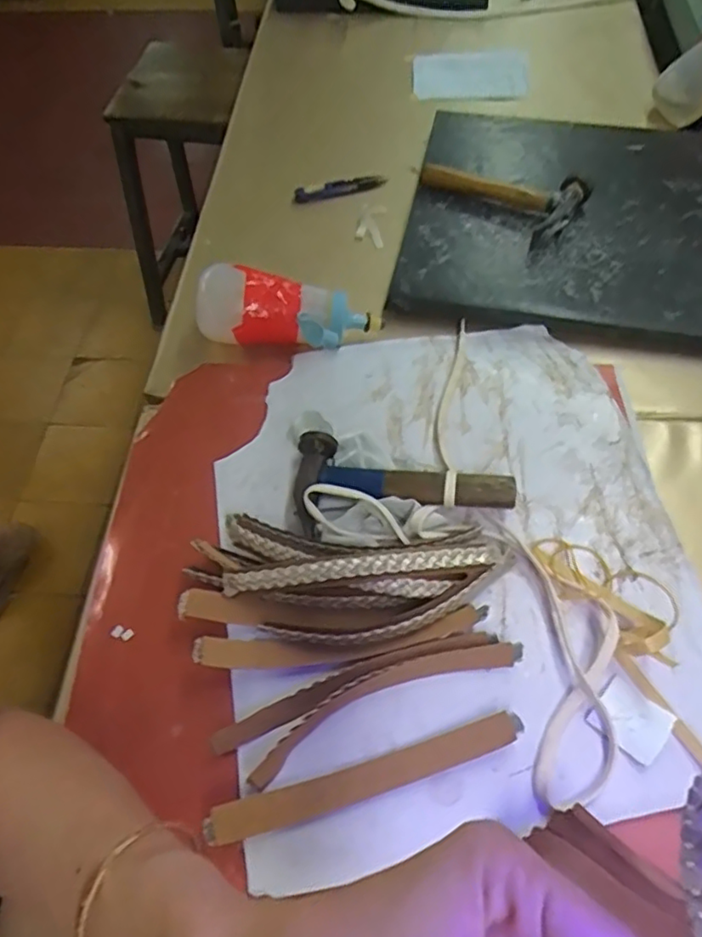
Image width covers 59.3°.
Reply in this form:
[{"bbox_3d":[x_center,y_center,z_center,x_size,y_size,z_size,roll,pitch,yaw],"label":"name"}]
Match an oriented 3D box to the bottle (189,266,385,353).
[{"bbox_3d":[-0.055,-0.139,0.534,0.153,0.055,0.049,-2,59,2],"label":"bottle"}]

